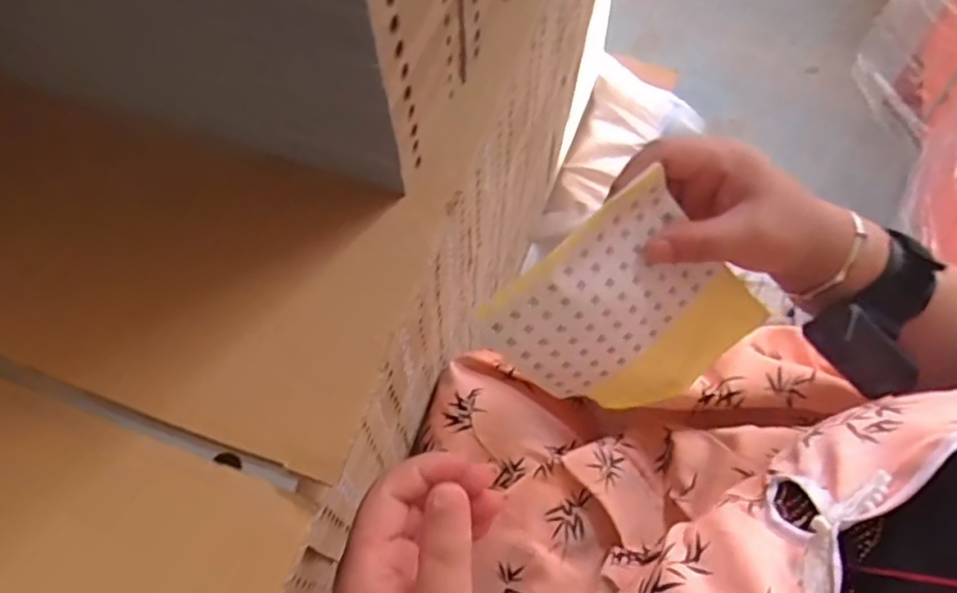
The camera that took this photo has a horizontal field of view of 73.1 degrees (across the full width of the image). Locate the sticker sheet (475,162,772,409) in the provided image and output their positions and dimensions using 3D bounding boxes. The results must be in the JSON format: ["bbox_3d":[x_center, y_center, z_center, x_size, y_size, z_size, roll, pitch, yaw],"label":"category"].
[{"bbox_3d":[0.082,0.010,0.365,0.119,0.142,0.023,-47,32,9],"label":"sticker sheet"}]

